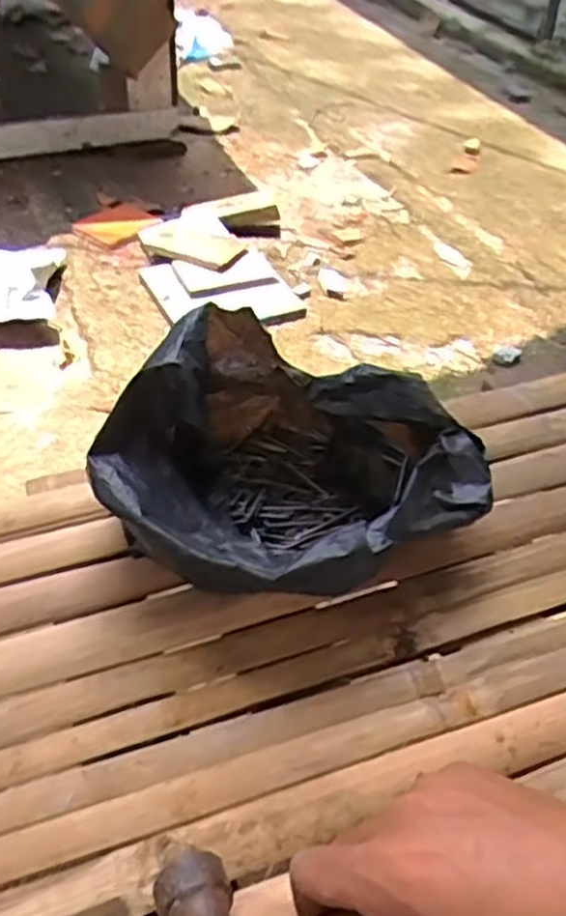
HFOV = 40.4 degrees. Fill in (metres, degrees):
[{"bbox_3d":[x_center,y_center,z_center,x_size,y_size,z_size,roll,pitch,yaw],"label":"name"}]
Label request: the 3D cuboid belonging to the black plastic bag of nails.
[{"bbox_3d":[0.005,0.014,0.428,0.186,0.110,0.168,27,50,24],"label":"black plastic bag of nails"}]

